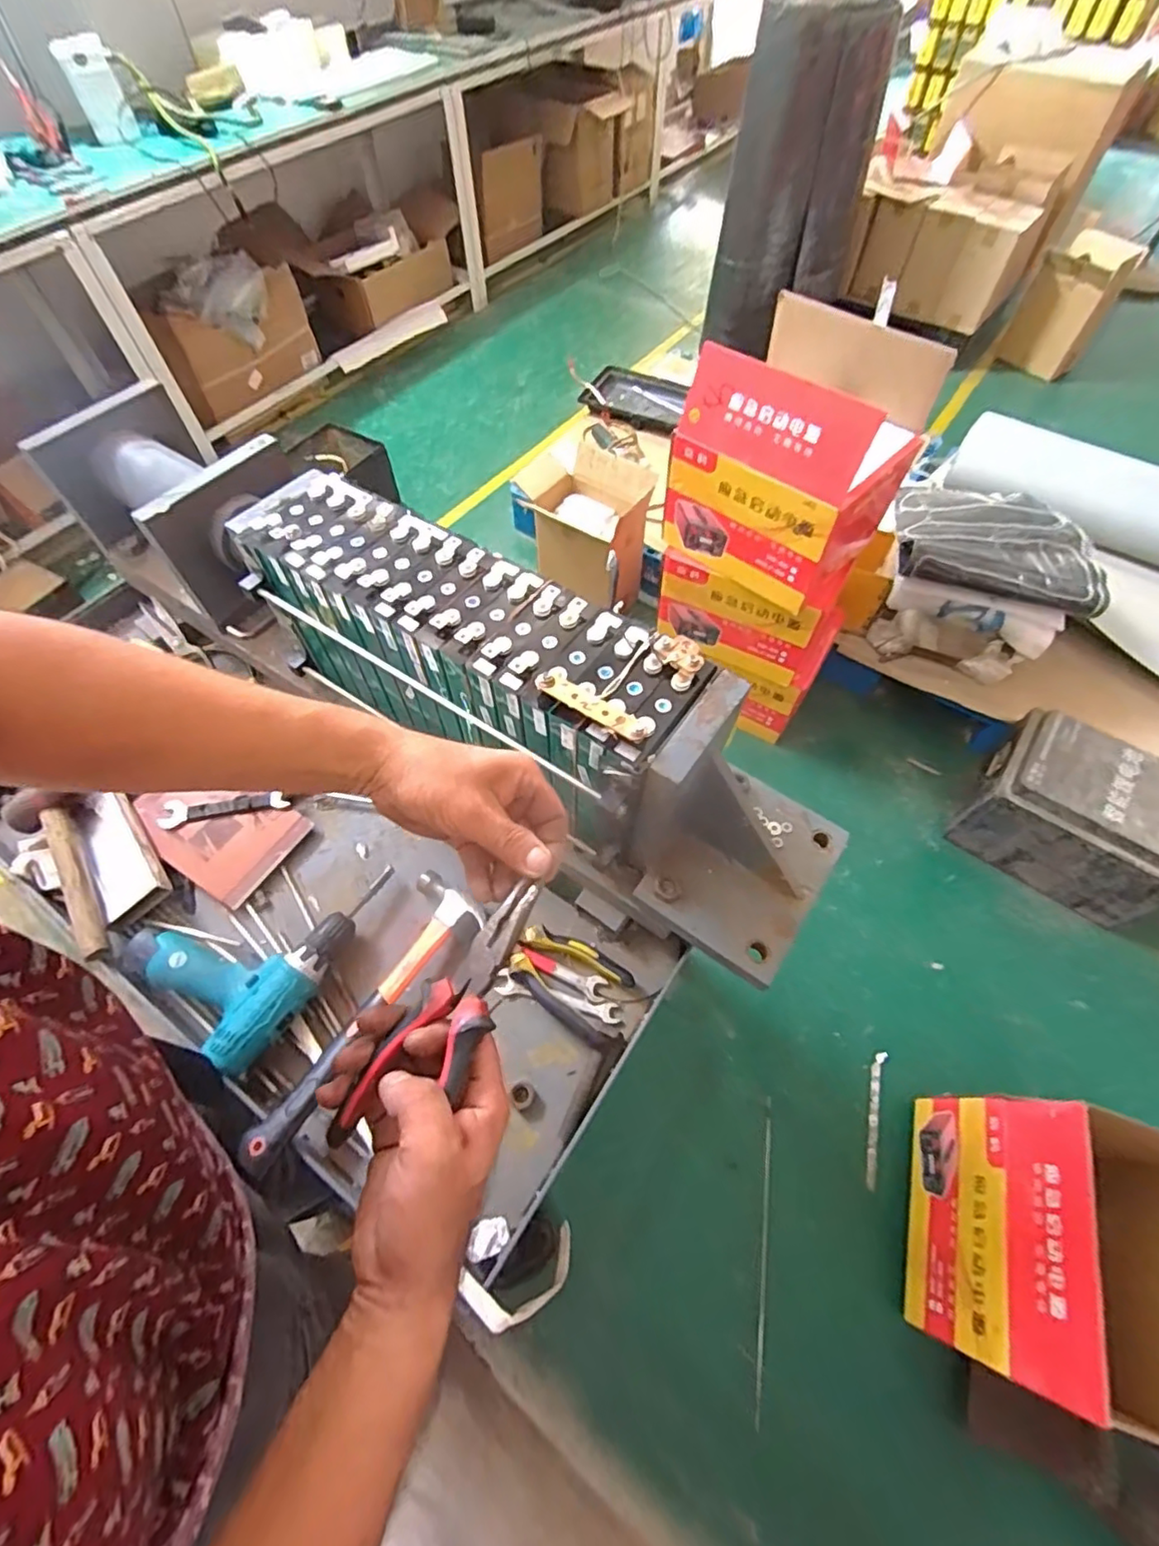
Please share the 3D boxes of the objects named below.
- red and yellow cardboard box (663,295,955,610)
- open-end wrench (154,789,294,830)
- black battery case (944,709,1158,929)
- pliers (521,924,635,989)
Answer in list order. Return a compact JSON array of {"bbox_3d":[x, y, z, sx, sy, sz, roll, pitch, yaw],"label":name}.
[{"bbox_3d":[0.415,-0.602,1.210,0.367,0.420,0.305,36,66,19],"label":"red and yellow cardboard box"},{"bbox_3d":[-0.460,0.042,0.788,0.147,0.009,0.032,-11,82,-11],"label":"open-end wrench"},{"bbox_3d":[1.150,0.097,1.421,0.394,0.281,0.299,31,65,17],"label":"black battery case"},{"bbox_3d":[0.000,0.208,0.702,0.133,0.016,0.031,19,62,11],"label":"pliers"}]

